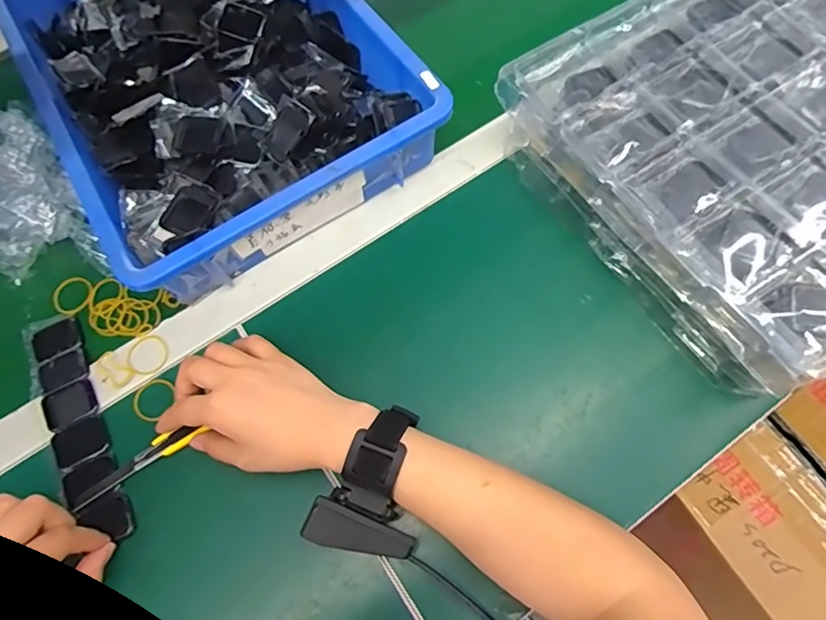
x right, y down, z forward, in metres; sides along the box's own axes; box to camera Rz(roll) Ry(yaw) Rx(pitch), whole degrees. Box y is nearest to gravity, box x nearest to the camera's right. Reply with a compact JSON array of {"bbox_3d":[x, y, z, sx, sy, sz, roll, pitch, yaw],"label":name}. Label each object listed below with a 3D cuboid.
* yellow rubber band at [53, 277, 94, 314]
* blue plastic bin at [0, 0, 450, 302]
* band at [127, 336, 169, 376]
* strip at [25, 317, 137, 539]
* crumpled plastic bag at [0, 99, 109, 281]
[{"bbox_3d":[-0.298,-0.013,0.470,0.039,0.005,0.035,22,70,12],"label":"yellow rubber band"},{"bbox_3d":[-0.196,-0.233,0.517,0.282,0.087,0.421,-32,69,-10],"label":"blue plastic bin"},{"bbox_3d":[-0.217,0.036,0.439,0.035,0.004,0.033,-1,67,3],"label":"band"},{"bbox_3d":[-0.263,0.088,0.423,0.043,0.014,0.197,-29,67,-9],"label":"strip"},{"bbox_3d":[-0.354,-0.098,0.468,0.163,0.085,0.120,-2,67,3],"label":"crumpled plastic bag"}]

